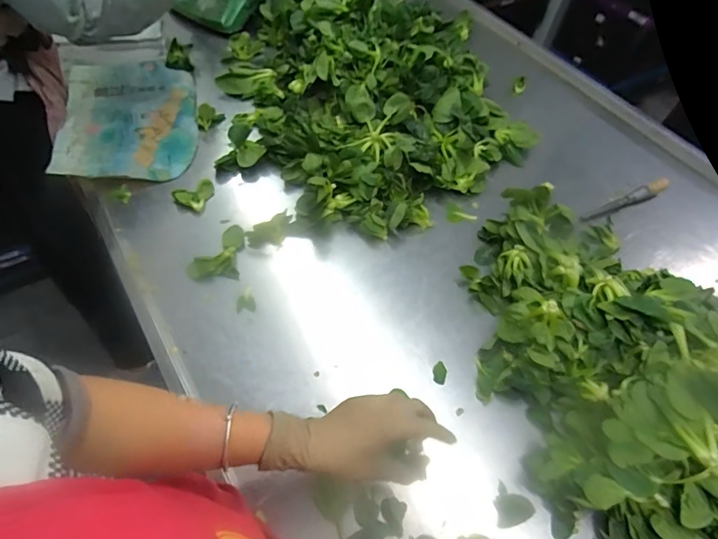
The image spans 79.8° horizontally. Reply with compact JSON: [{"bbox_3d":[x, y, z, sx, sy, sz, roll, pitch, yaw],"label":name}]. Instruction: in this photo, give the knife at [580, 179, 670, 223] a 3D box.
[{"bbox_3d":[0.510,-0.132,0.817,0.209,0.027,0.024,-19,59,-16],"label":"knife"}]

